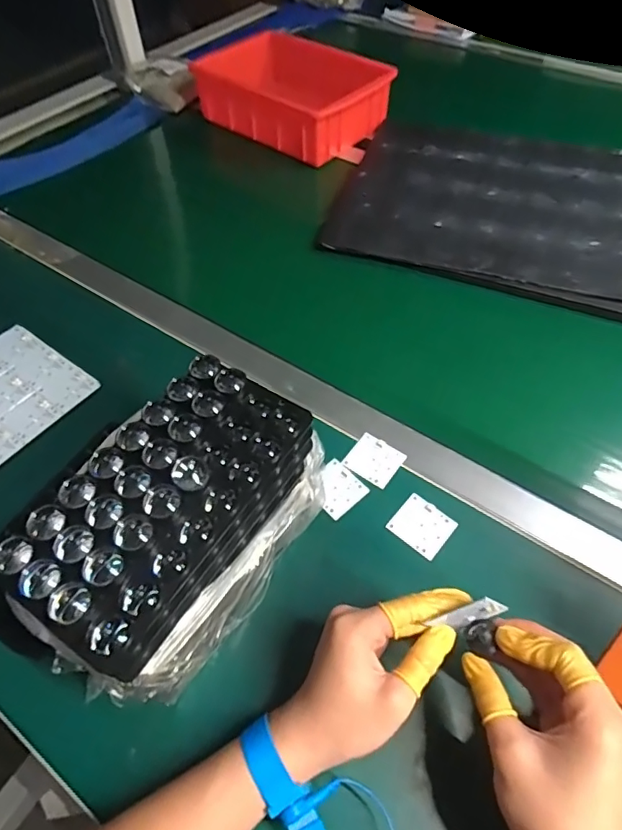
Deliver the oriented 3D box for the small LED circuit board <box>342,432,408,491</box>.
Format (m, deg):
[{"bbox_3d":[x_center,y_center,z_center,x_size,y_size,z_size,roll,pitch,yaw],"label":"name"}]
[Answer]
[{"bbox_3d":[0.061,0.043,0.491,0.048,0.004,0.044,30,61,21],"label":"small LED circuit board"}]

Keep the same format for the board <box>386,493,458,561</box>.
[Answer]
[{"bbox_3d":[0.099,0.098,0.451,0.048,0.004,0.044,35,64,24],"label":"board"}]

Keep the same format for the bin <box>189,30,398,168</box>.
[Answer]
[{"bbox_3d":[-0.035,-0.539,0.848,0.288,0.074,0.183,35,63,24],"label":"bin"}]

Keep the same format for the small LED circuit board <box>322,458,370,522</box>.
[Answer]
[{"bbox_3d":[0.024,0.068,0.473,0.045,0.005,0.046,-37,61,-21],"label":"small LED circuit board"}]

